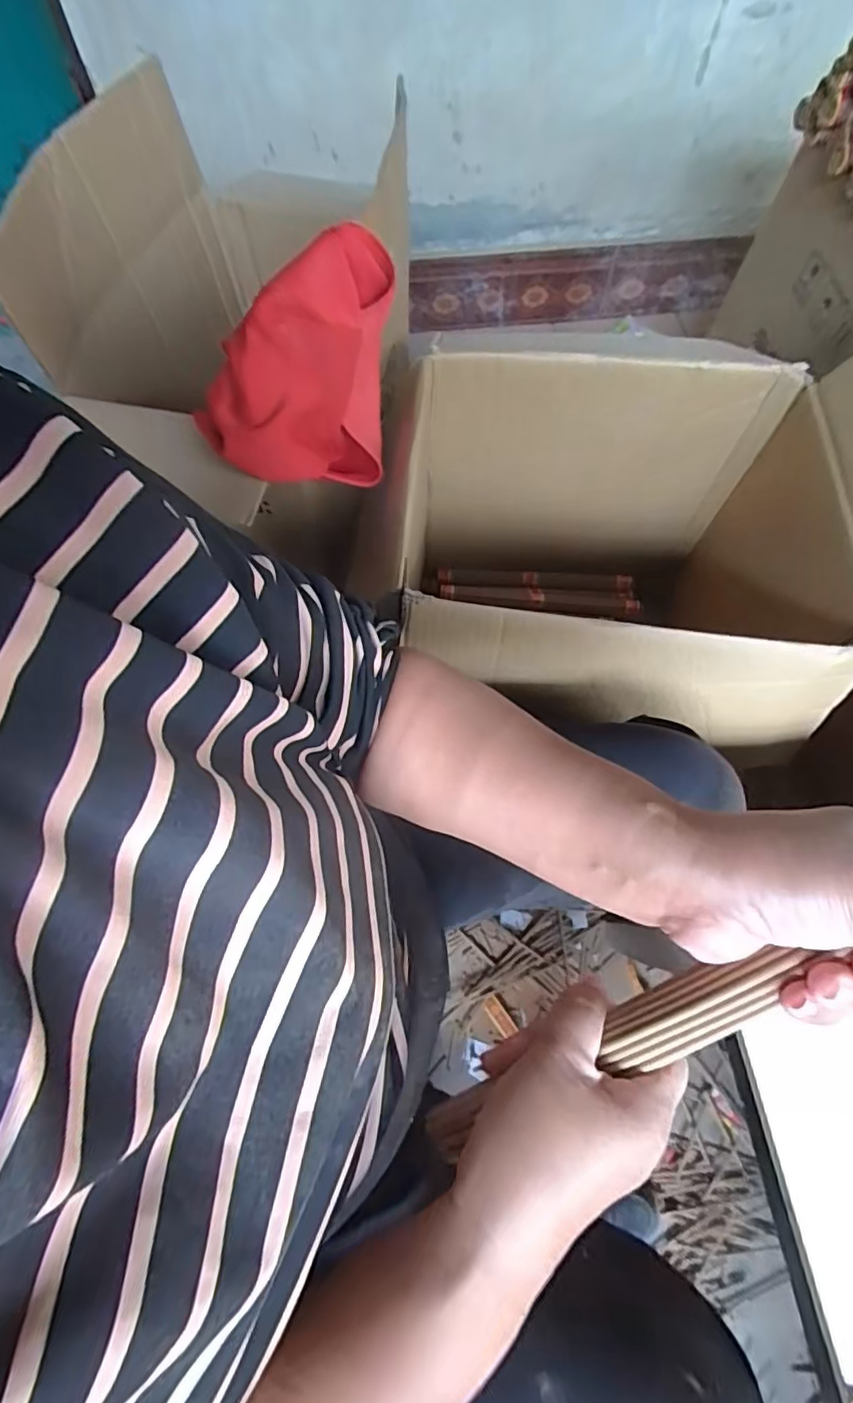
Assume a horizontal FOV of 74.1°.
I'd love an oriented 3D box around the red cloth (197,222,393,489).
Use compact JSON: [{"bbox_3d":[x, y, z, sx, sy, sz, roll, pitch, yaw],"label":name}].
[{"bbox_3d":[-0.122,-0.309,0.538,0.148,0.169,0.194,7,67,2],"label":"red cloth"}]

